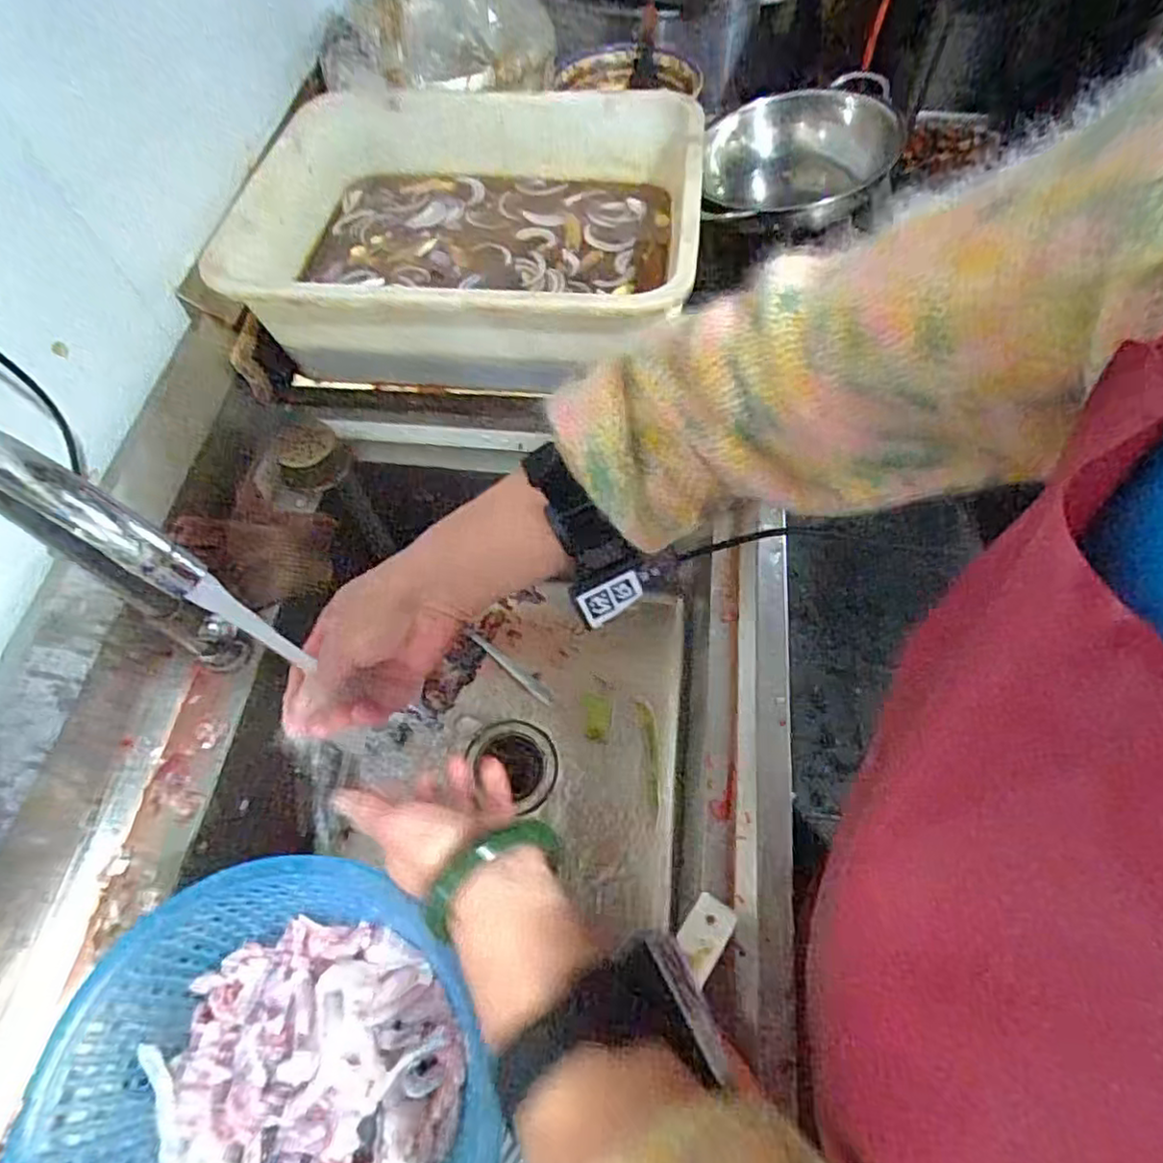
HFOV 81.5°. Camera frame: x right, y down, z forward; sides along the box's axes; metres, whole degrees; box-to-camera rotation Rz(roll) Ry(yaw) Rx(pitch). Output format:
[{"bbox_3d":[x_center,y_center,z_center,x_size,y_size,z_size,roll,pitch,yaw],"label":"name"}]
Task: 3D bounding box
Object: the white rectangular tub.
[{"bbox_3d":[-0.104,-0.368,0.703,0.429,0.123,0.367,5,62,5],"label":"white rectangular tub"}]

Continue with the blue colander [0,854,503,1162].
[{"bbox_3d":[-0.178,0.305,0.383,0.205,0.098,0.236,-32,65,-14],"label":"blue colander"}]

